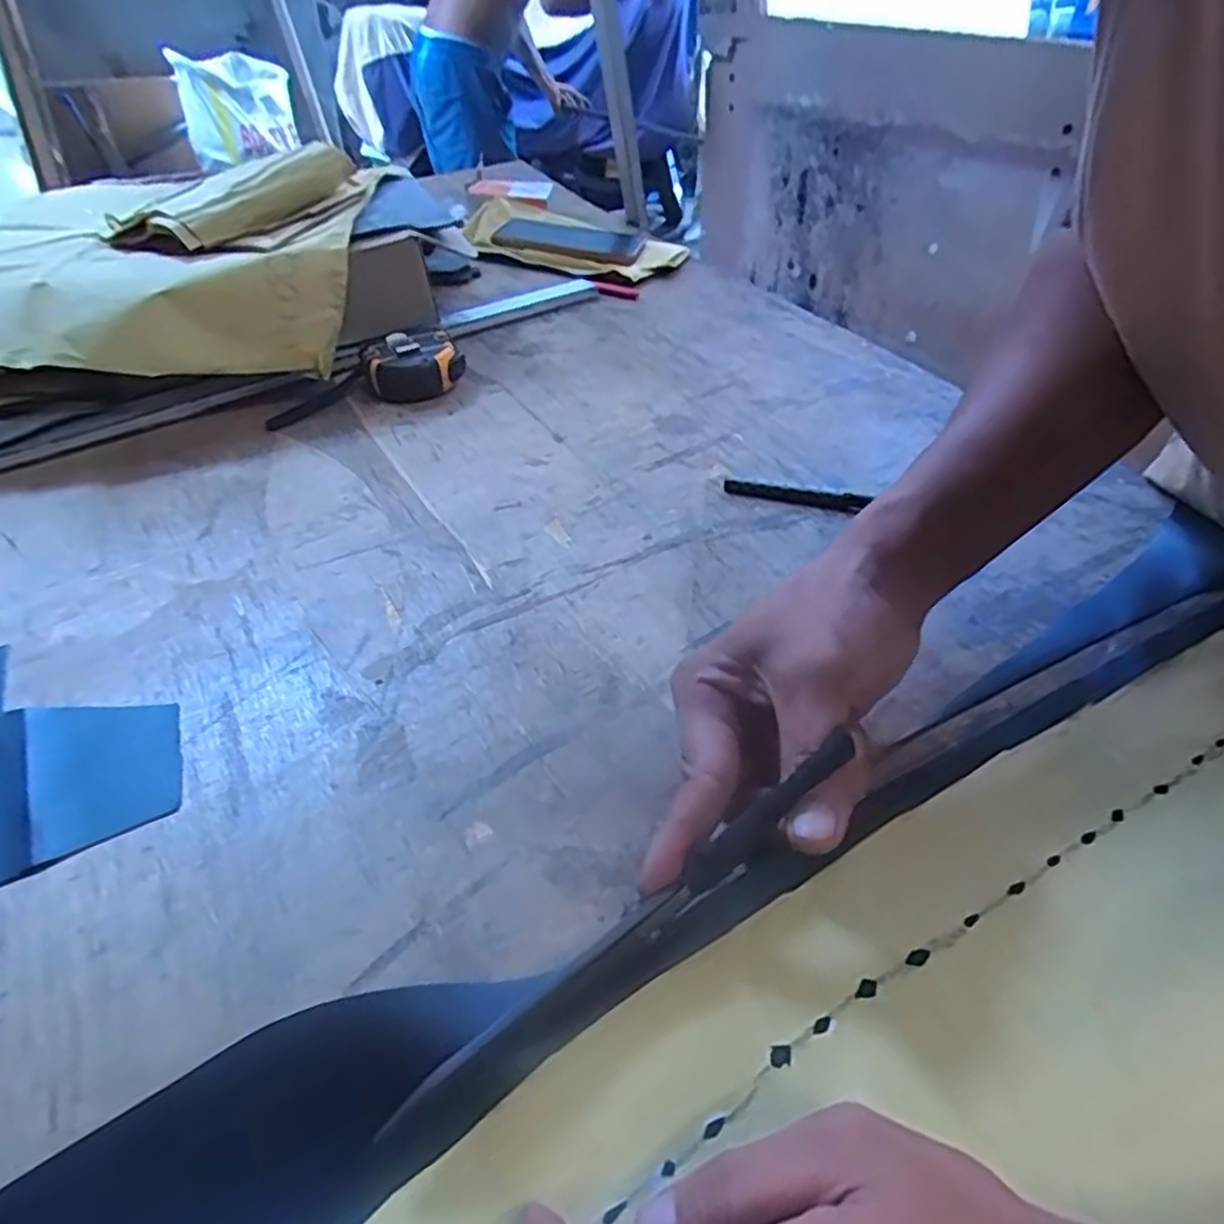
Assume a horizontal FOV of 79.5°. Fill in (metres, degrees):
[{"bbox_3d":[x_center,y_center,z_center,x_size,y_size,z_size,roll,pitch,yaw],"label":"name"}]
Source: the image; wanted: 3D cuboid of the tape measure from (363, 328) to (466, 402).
[{"bbox_3d":[-0.162,-0.205,0.610,0.079,0.037,0.060,-17,44,-17],"label":"tape measure"}]

